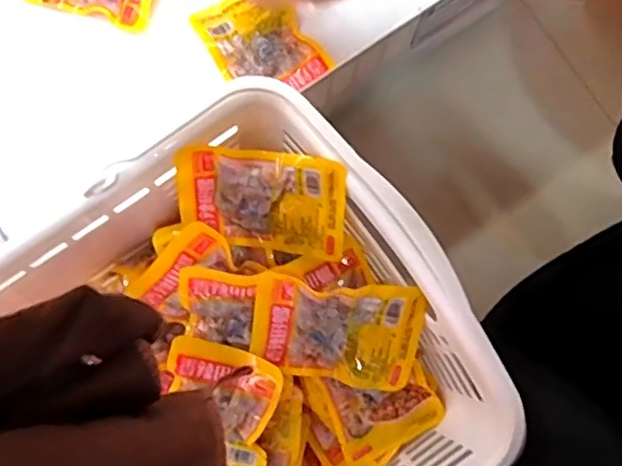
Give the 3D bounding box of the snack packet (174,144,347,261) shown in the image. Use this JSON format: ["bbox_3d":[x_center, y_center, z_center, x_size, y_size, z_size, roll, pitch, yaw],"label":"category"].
[{"bbox_3d":[-0.034,-0.023,0.440,0.118,0.081,0.018,9,36,6],"label":"snack packet"}]

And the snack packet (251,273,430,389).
[{"bbox_3d":[0.019,0.072,0.436,0.118,0.011,0.082,8,112,-6],"label":"snack packet"}]

